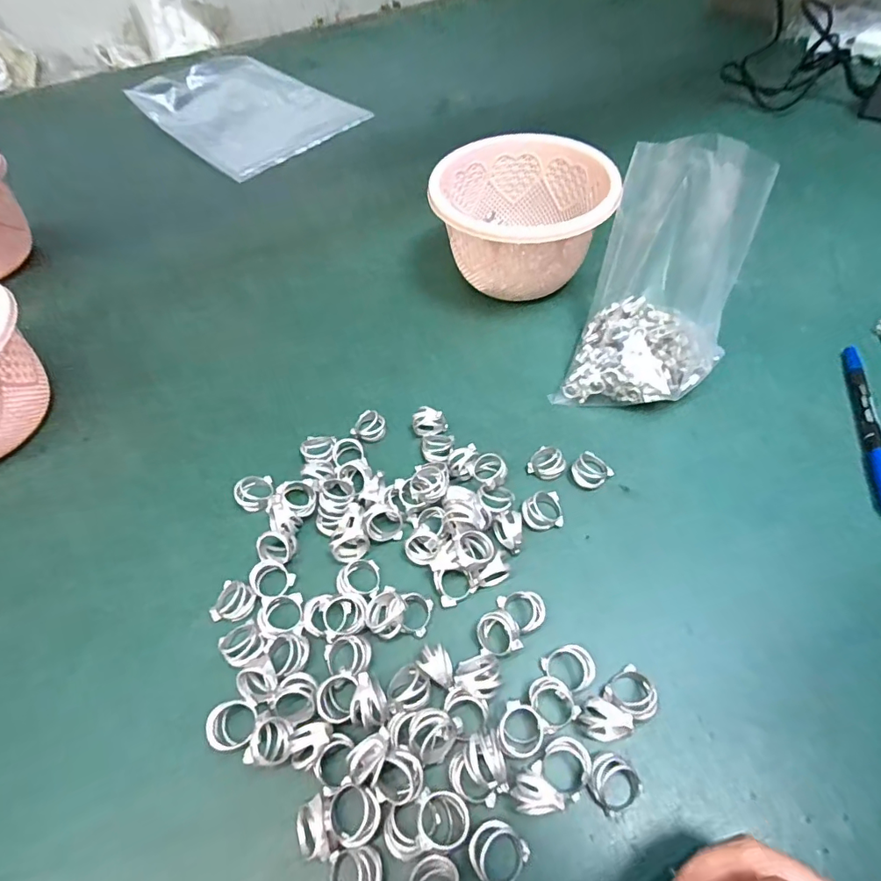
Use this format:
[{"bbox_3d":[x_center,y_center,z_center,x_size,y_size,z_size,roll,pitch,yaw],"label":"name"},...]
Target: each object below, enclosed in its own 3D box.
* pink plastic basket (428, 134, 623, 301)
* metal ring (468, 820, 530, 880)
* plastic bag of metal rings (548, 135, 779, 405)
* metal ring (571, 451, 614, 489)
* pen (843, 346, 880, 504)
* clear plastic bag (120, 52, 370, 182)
[{"bbox_3d":[0.064,-0.185,0.432,0.127,0.089,0.132,-2,56,3],"label":"pink plastic basket"},{"bbox_3d":[0.025,0.183,0.220,0.024,0.013,0.023,-2,56,3],"label":"metal ring"},{"bbox_3d":[0.155,-0.104,0.342,0.098,0.121,0.135,17,59,15],"label":"plastic bag of metal rings"},{"bbox_3d":[0.099,0.019,0.330,0.023,0.012,0.023,-2,56,3],"label":"metal ring"},{"bbox_3d":[0.294,-0.013,0.340,0.013,0.010,0.143,9,57,11],"label":"pen"},{"bbox_3d":[-0.274,-0.465,0.690,0.309,0.035,0.207,38,66,26],"label":"clear plastic bag"}]

